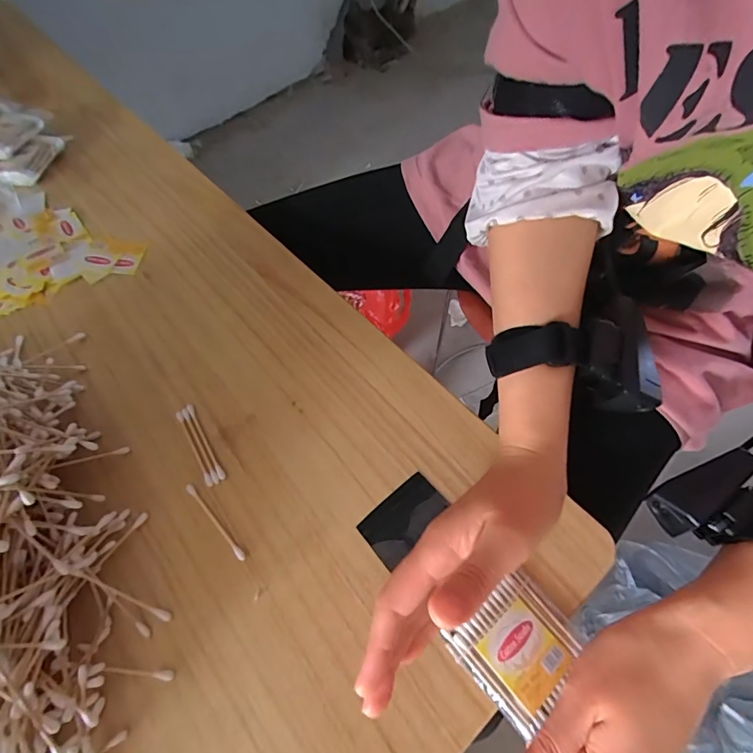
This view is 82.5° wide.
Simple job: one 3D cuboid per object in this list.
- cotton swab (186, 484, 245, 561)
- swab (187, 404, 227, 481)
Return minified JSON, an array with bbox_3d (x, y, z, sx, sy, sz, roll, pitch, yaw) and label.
[{"bbox_3d":[-0.113,0.101,0.300,0.005,0.004,0.068,-40,67,-20],"label":"cotton swab"},{"bbox_3d":[-0.132,0.049,0.330,0.005,0.004,0.070,-29,64,-15],"label":"swab"}]

